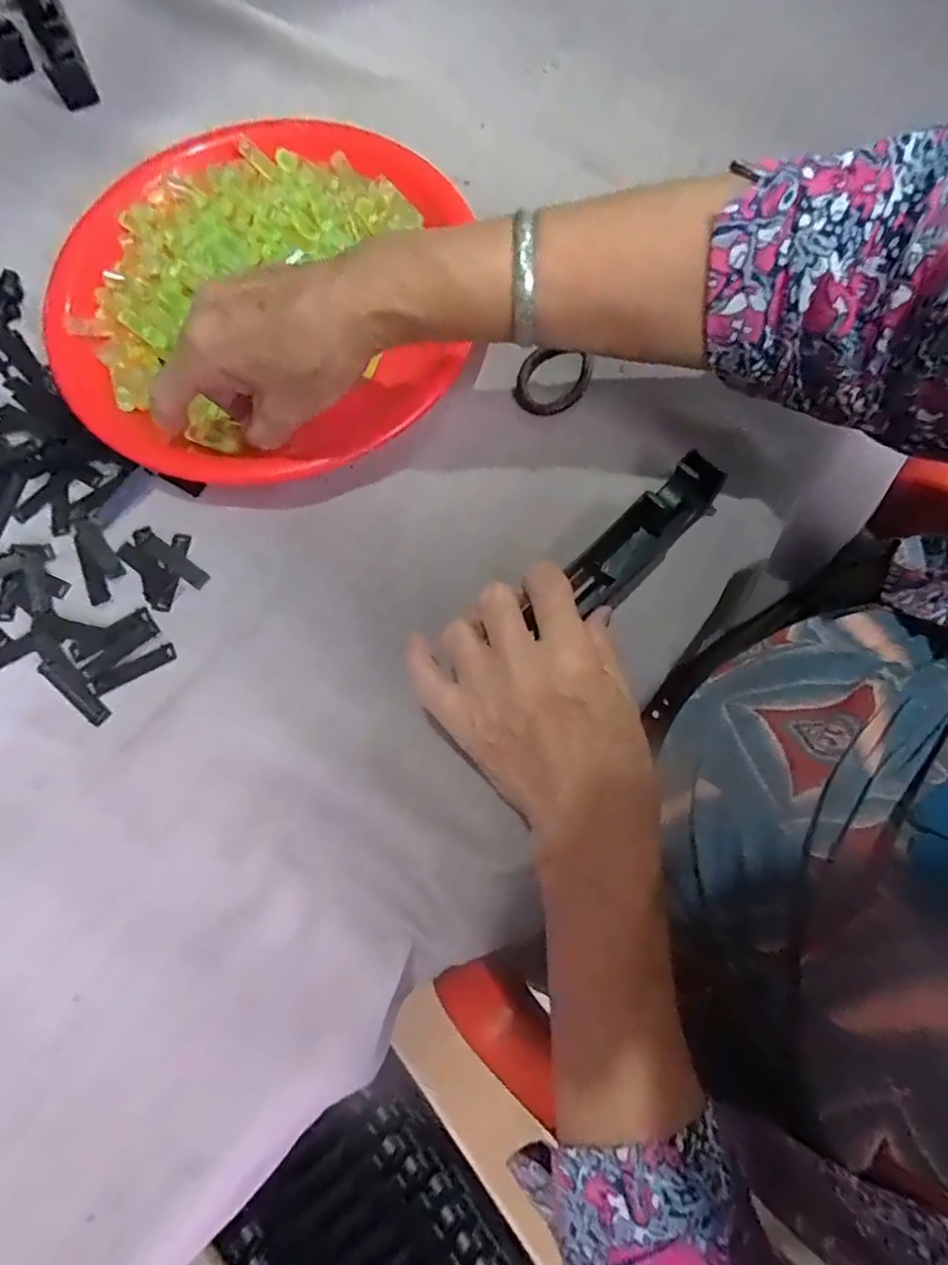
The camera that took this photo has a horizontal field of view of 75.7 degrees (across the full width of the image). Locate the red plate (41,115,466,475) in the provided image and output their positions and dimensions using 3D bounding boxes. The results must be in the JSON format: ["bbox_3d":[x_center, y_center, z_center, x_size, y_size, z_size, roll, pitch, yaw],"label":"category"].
[{"bbox_3d":[-0.129,-0.210,0.379,0.242,0.030,0.255,0,75,1],"label":"red plate"}]

